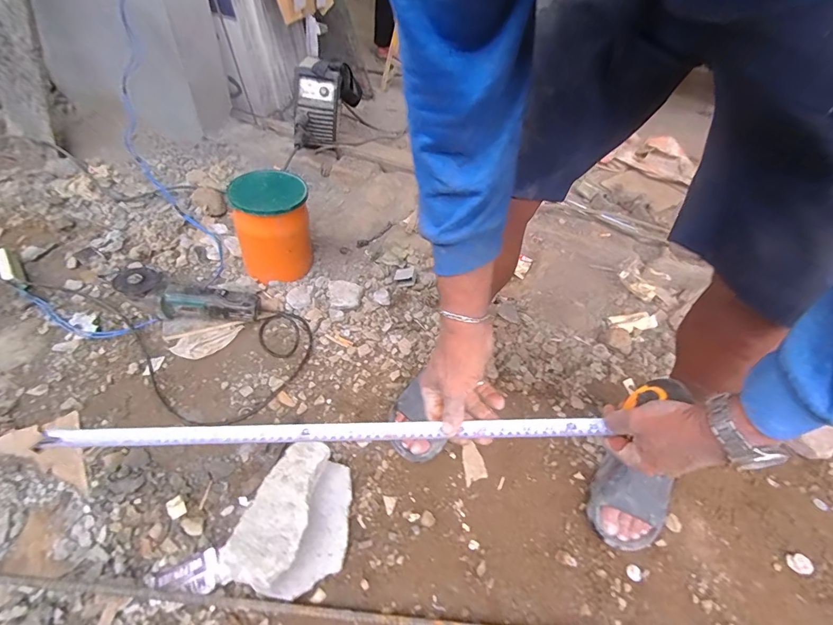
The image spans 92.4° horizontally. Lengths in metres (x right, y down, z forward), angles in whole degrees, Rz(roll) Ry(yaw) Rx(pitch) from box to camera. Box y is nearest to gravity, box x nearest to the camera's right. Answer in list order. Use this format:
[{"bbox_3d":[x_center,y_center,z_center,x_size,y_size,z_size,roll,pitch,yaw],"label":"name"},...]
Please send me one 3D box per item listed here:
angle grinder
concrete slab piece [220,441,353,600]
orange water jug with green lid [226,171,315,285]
[{"bbox_3d":[-0.477,-0.020,0.850,0.270,0.106,0.078,10,47,2],"label":"angle grinder"},{"bbox_3d":[-0.166,0.307,0.596,0.138,0.105,0.196,18,50,9],"label":"concrete slab piece"},{"bbox_3d":[-0.337,-0.200,0.950,0.164,0.213,0.185,-9,51,-14],"label":"orange water jug with green lid"}]

